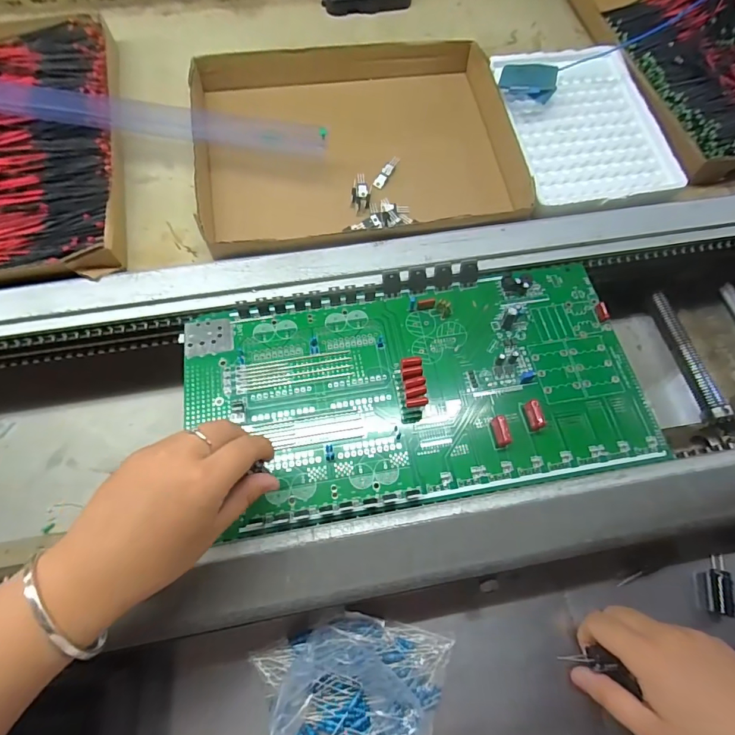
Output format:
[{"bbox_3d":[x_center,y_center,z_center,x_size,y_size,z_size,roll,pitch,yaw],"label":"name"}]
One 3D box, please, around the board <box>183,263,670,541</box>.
[{"bbox_3d":[0.037,0.008,0.350,0.350,0.020,0.182,-9,65,-4],"label":"board"}]

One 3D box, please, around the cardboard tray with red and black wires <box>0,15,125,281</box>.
[{"bbox_3d":[-0.355,-0.212,0.415,0.231,0.045,0.304,-10,65,-5],"label":"cardboard tray with red and black wires"}]

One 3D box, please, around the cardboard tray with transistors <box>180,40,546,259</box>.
[{"bbox_3d":[-0.009,-0.225,0.433,0.316,0.044,0.232,-9,65,-4],"label":"cardboard tray with transistors"}]

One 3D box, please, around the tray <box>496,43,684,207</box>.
[{"bbox_3d":[0.224,-0.254,0.456,0.156,0.020,0.188,-8,73,-3],"label":"tray"}]

